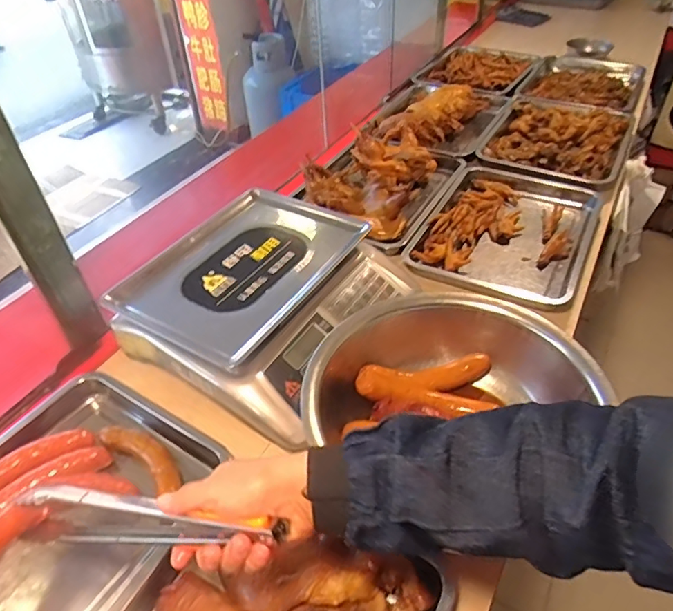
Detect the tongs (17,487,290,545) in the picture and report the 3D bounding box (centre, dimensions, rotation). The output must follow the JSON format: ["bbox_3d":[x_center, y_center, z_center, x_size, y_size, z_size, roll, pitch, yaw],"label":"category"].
[{"bbox_3d":[-0.190,0.195,0.469,0.324,0.056,0.037,-11,41,29],"label":"tongs"}]

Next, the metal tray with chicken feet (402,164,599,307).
[{"bbox_3d":[0.322,-0.142,0.973,0.284,0.044,0.389,20,50,20],"label":"metal tray with chicken feet"}]

